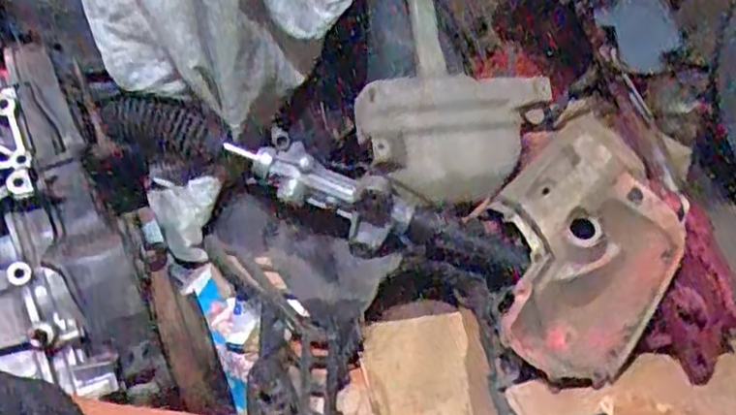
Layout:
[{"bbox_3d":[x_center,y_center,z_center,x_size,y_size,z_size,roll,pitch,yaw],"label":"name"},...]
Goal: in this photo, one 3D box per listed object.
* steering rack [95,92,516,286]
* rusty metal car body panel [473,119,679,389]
[{"bbox_3d":[0.011,-0.003,1.004,0.427,0.109,0.101,24,33,-15],"label":"steering rack"},{"bbox_3d":[0.276,0.062,0.971,0.261,0.304,0.069,37,3,11],"label":"rusty metal car body panel"}]

